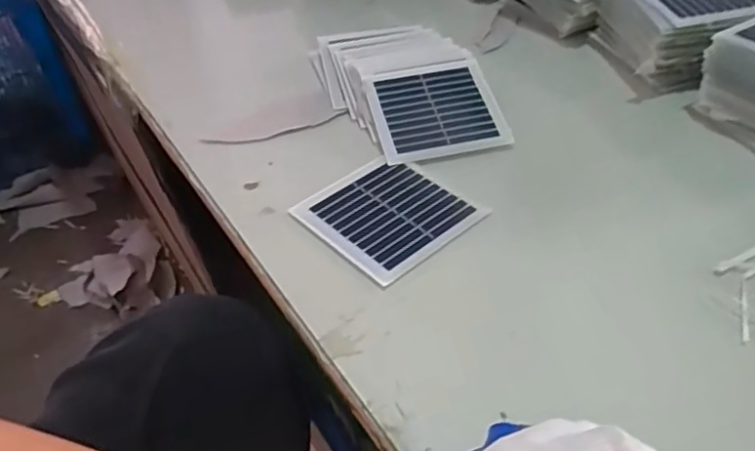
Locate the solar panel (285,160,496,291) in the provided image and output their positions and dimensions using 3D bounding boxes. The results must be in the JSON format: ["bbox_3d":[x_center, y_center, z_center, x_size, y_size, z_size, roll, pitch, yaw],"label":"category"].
[{"bbox_3d":[0.005,-0.008,0.407,0.088,0.005,0.093,-33,50,-28],"label":"solar panel"}]

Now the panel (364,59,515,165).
[{"bbox_3d":[0.044,-0.089,0.479,0.092,0.008,0.092,-12,58,-6],"label":"panel"}]

